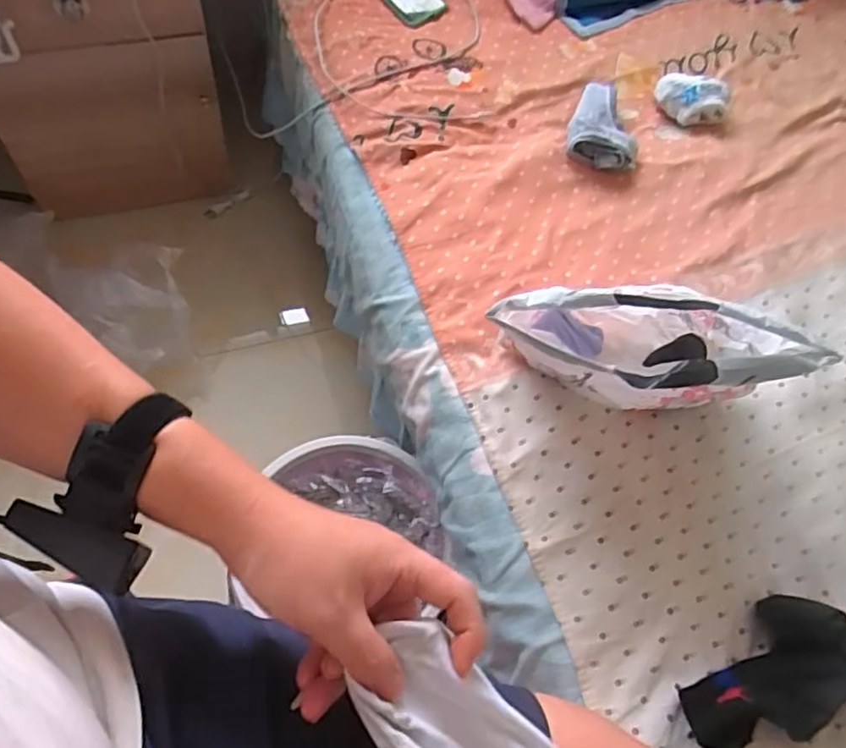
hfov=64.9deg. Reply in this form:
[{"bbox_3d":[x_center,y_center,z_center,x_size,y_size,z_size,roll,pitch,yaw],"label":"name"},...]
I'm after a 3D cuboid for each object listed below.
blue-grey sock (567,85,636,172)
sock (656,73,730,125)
[{"bbox_3d":[0.230,-0.322,0.851,0.084,0.035,0.153,13,62,1],"label":"blue-grey sock"},{"bbox_3d":[0.353,-0.365,0.877,0.097,0.035,0.069,35,64,14],"label":"sock"}]

